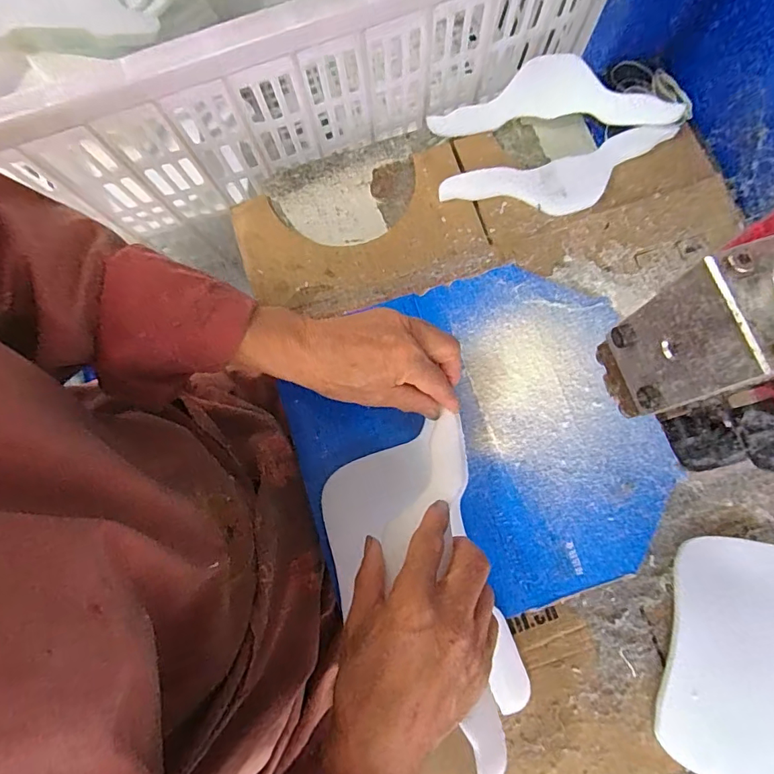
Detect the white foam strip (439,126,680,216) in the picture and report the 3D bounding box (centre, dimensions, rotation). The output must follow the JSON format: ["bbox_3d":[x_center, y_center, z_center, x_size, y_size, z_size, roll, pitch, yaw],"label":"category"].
[{"bbox_3d":[0.175,-0.208,0.469,0.235,0.015,0.064,-15,79,-3],"label":"white foam strip"}]

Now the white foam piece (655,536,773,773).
[{"bbox_3d":[0.297,0.225,0.380,0.126,0.014,0.232,15,79,3],"label":"white foam piece"}]

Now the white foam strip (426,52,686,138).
[{"bbox_3d":[0.170,-0.301,0.478,0.246,0.014,0.065,0,107,5],"label":"white foam strip"}]

